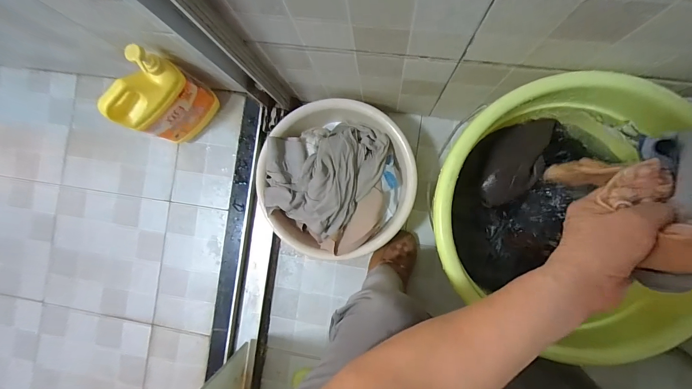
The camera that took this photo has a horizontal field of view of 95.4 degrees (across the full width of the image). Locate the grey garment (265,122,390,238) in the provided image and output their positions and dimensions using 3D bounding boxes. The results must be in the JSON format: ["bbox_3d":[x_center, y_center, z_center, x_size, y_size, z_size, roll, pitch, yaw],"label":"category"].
[{"bbox_3d":[-0.046,-0.052,0.644,0.210,0.089,0.234,26,91,6],"label":"grey garment"}]

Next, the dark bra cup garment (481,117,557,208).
[{"bbox_3d":[0.270,-0.050,0.503,0.084,0.027,0.150,22,91,6],"label":"dark bra cup garment"}]

